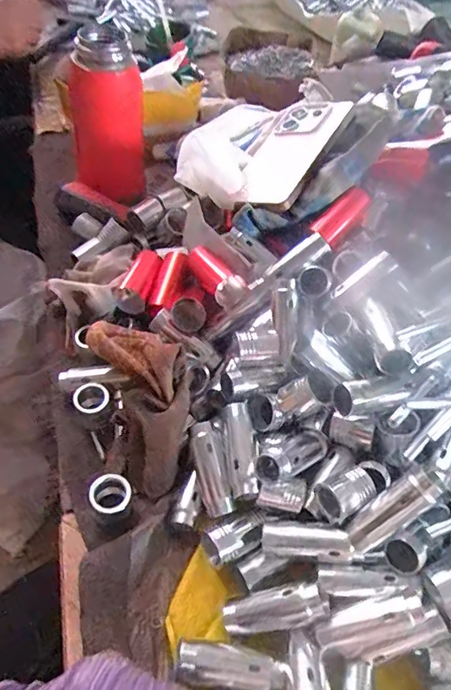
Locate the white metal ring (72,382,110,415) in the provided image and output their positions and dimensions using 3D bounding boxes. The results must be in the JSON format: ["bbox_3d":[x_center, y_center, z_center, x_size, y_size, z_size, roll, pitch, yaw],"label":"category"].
[{"bbox_3d":[-0.112,0.044,0.415,0.029,0.008,0.026,-36,83,-26],"label":"white metal ring"}]

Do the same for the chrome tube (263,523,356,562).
[{"bbox_3d":[0.058,0.137,0.348,0.061,0.017,0.019,2,50,13],"label":"chrome tube"}]

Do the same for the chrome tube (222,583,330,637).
[{"bbox_3d":[0.032,0.177,0.331,0.069,0.018,0.023,-20,50,16],"label":"chrome tube"}]

